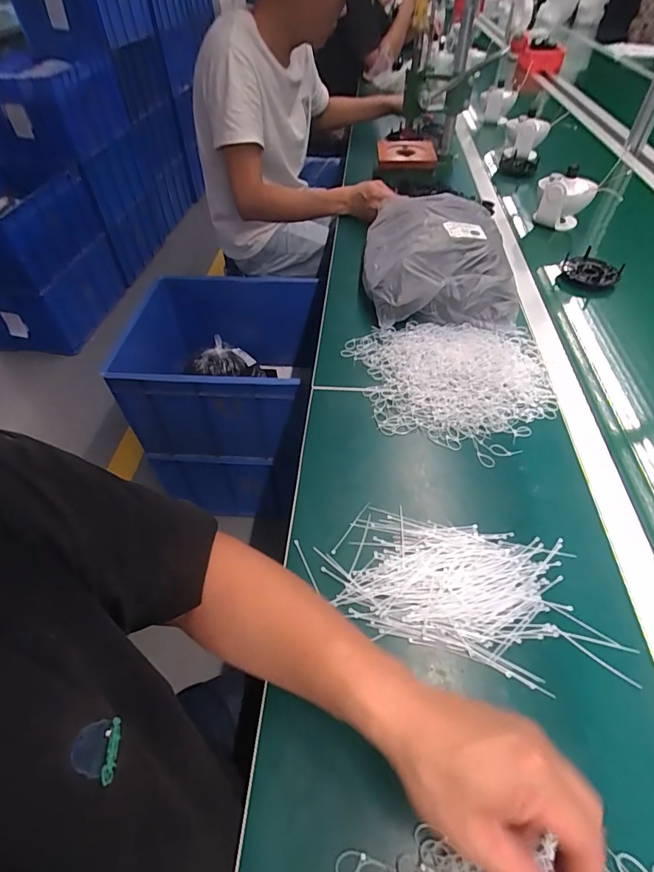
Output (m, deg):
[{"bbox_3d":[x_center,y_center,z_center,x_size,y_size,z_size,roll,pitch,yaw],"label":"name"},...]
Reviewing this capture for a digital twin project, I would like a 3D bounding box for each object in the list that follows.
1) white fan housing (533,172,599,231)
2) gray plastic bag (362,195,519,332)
[{"bbox_3d":[0.518,-0.518,0.953,0.115,0.094,0.073,22,53,21],"label":"white fan housing"},{"bbox_3d":[0.197,-0.328,0.798,0.254,0.094,0.343,2,48,4],"label":"gray plastic bag"}]

